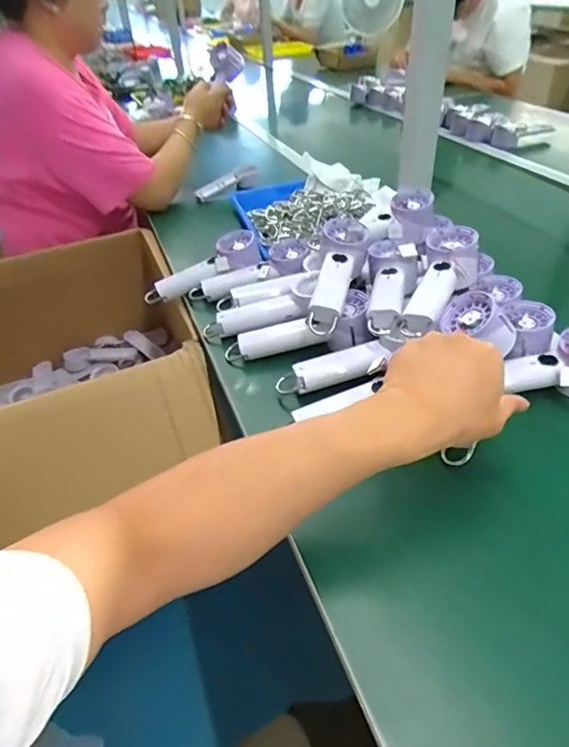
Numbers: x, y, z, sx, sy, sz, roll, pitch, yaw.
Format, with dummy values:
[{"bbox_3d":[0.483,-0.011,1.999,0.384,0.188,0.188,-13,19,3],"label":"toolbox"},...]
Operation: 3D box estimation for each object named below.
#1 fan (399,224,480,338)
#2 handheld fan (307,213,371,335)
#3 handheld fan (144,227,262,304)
[{"bbox_3d":[0.191,-0.111,0.611,0.068,0.052,0.188,20,61,26],"label":"fan"},{"bbox_3d":[0.068,-0.127,0.647,0.064,0.054,0.184,9,60,16],"label":"handheld fan"},{"bbox_3d":[-0.133,-0.166,0.776,0.197,0.040,0.054,-31,46,-6],"label":"handheld fan"}]

